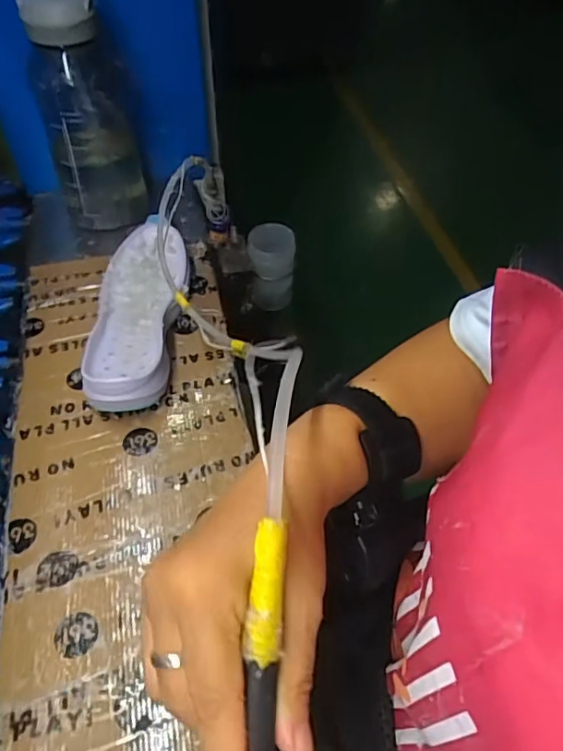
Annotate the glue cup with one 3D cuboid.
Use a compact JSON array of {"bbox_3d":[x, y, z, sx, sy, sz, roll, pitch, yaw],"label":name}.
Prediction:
[{"bbox_3d":[-0.015,-0.174,0.905,0.071,0.122,0.078,3,52,-3],"label":"glue cup"}]

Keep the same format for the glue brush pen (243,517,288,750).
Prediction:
[{"bbox_3d":[-0.011,0.138,0.199,0.017,0.022,0.167,5,86,3],"label":"glue brush pen"}]

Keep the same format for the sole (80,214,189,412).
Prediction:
[{"bbox_3d":[-0.165,-0.079,0.646,0.097,0.050,0.288,2,51,-2],"label":"sole"}]

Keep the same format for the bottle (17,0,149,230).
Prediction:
[{"bbox_3d":[-0.246,-0.339,0.708,0.114,0.305,0.107,-13,53,-14],"label":"bottle"}]

